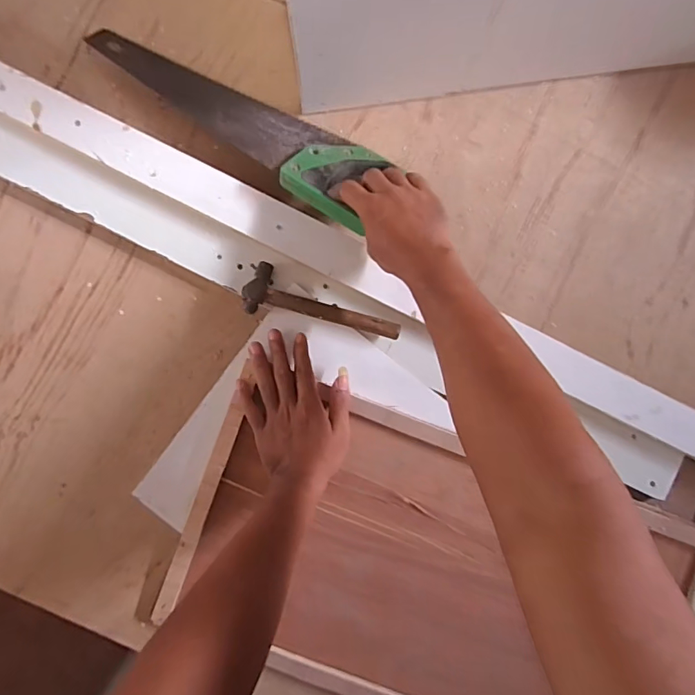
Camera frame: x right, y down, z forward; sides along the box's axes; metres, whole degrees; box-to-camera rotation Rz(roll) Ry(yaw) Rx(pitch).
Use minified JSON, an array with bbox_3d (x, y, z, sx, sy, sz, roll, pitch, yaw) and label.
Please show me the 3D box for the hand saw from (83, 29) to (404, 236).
[{"bbox_3d":[-0.128,-0.280,0.568,0.397,0.029,0.110,33,60,9],"label":"hand saw"}]

